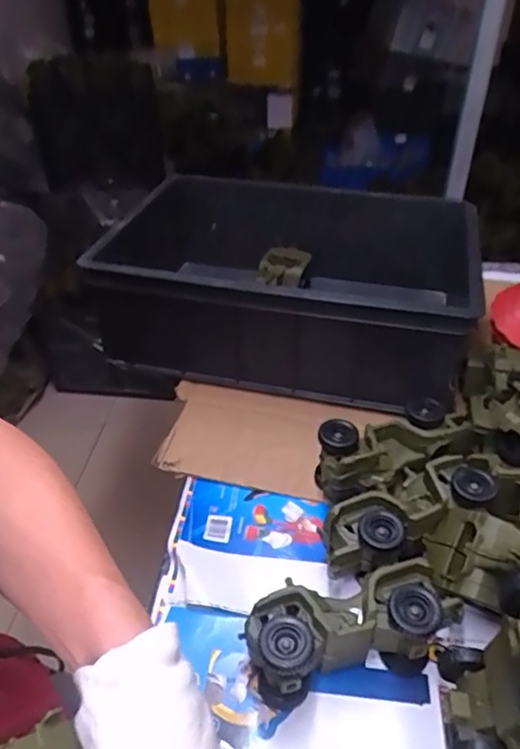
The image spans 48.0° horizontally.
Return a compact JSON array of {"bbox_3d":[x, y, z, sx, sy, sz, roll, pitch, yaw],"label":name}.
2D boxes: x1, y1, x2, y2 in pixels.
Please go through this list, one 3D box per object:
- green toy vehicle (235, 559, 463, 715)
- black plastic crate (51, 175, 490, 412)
[{"bbox_3d":[0.083,0.225,0.517,0.189,0.075,0.073,-10,41,-11],"label":"green toy vehicle"},{"bbox_3d":[0.023,-0.141,0.901,0.542,0.180,0.373,6,40,8],"label":"black plastic crate"}]

